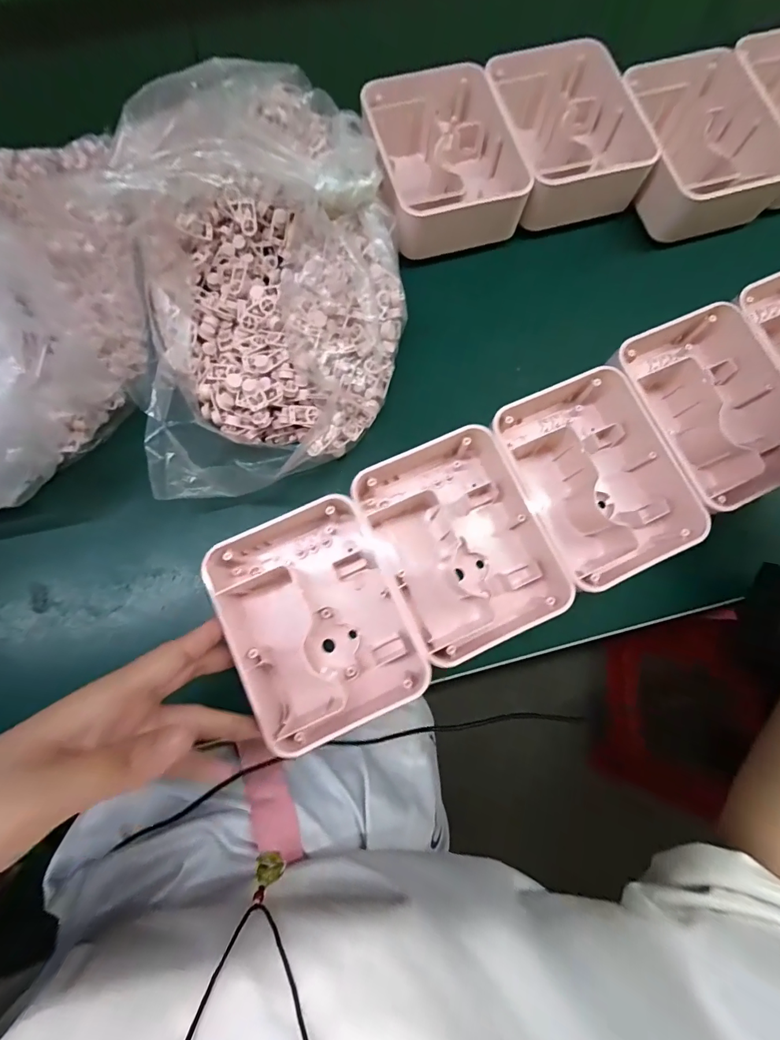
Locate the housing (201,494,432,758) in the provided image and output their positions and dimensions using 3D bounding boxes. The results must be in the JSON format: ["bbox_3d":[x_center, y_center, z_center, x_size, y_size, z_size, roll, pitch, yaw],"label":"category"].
[{"bbox_3d":[-0.046,0.058,0.262,0.101,0.044,0.136,-27,80,-5],"label":"housing"}]

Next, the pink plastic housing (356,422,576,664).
[{"bbox_3d":[0.049,0.010,0.272,0.107,0.039,0.139,-25,81,-6],"label":"pink plastic housing"}]

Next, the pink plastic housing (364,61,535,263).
[{"bbox_3d":[0.040,-0.272,0.322,0.101,0.040,0.137,-14,80,-4],"label":"pink plastic housing"}]

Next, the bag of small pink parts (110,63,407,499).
[{"bbox_3d":[-0.085,-0.174,0.278,0.178,0.085,0.287,-10,80,-4],"label":"bag of small pink parts"}]

